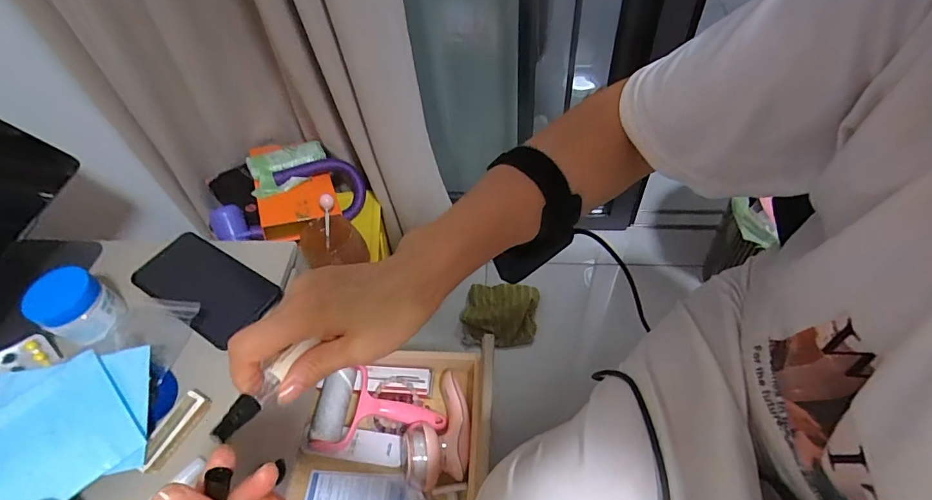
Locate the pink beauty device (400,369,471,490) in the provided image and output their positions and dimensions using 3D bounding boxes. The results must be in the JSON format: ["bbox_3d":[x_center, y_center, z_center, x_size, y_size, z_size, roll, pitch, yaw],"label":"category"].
[{"bbox_3d":[-0.041,0.237,0.613,0.092,0.050,0.151,-2,52,4],"label":"pink beauty device"}]

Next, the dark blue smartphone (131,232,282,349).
[{"bbox_3d":[-0.275,0.037,0.479,0.158,0.012,0.078,25,58,23],"label":"dark blue smartphone"}]

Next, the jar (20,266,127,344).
[{"bbox_3d":[-0.374,0.055,0.435,0.056,0.053,0.065,19,56,19],"label":"jar"}]

